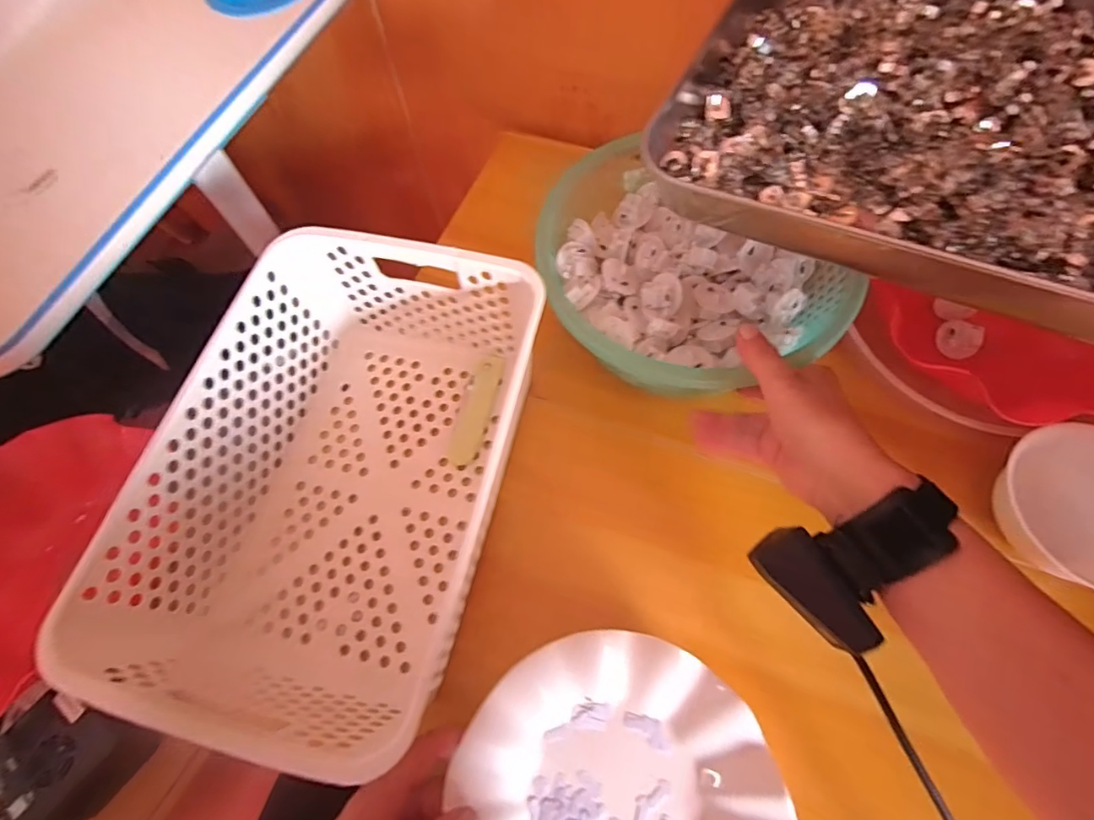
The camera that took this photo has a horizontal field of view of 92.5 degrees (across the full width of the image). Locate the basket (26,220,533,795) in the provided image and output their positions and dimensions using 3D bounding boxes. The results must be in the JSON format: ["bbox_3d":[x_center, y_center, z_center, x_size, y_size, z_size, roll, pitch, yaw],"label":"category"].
[{"bbox_3d":[-0.130,0.040,0.364,0.203,0.117,0.299,12,68,7],"label":"basket"}]

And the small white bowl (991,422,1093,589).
[{"bbox_3d":[0.372,0.067,0.361,0.103,0.037,0.113,-1,67,2],"label":"small white bowl"}]

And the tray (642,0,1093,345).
[{"bbox_3d":[0.198,-0.147,0.258,0.256,0.045,0.204,26,70,13],"label":"tray"}]

